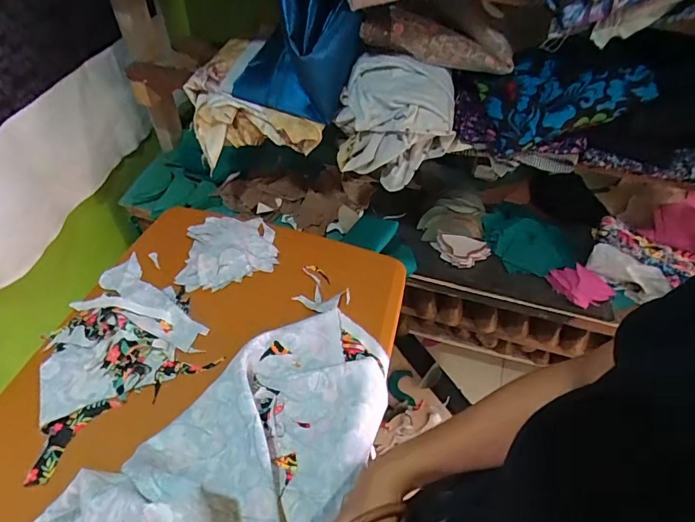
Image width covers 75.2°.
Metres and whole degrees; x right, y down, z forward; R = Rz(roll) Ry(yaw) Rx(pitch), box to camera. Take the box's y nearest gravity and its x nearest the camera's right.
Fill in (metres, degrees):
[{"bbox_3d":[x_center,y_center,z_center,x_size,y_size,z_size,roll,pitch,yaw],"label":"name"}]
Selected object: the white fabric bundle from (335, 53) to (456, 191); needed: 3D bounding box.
[{"bbox_3d":[0.080,-0.234,0.757,0.187,0.157,0.128,10,49,5],"label":"white fabric bundle"}]

